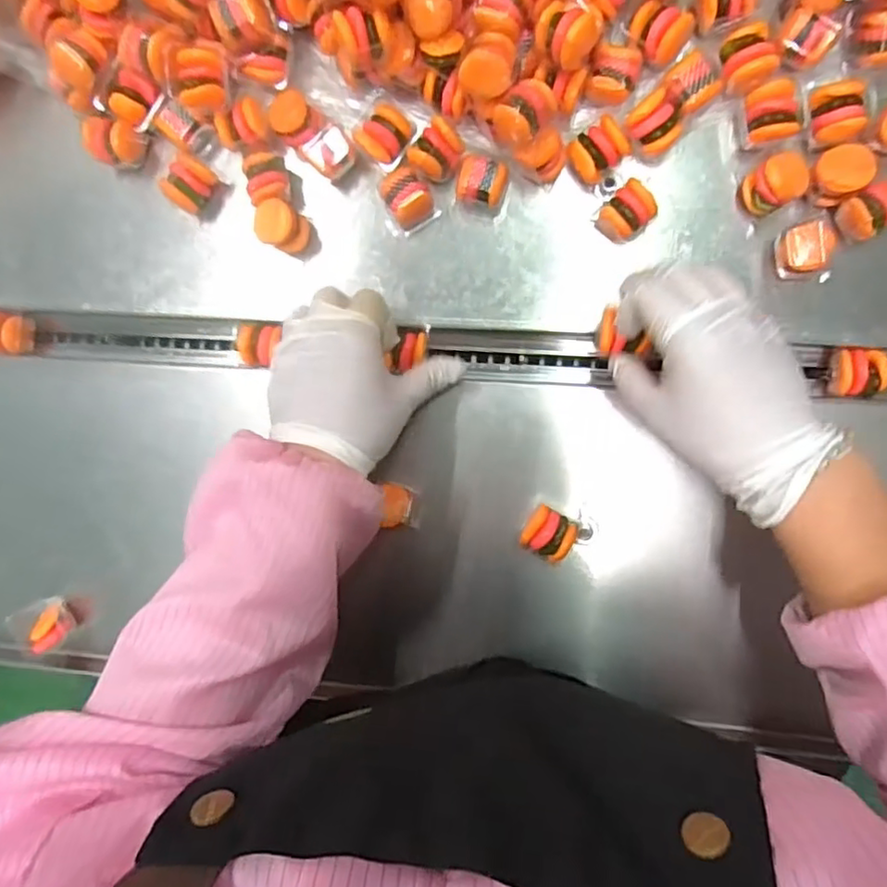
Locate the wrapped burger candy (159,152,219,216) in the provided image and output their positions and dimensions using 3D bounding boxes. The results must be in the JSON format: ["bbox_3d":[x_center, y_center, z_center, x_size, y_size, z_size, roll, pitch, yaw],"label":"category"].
[{"bbox_3d":[-0.173,-0.177,0.428,0.024,0.034,0.032,37,96,4],"label":"wrapped burger candy"}]

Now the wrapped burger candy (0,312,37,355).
[{"bbox_3d":[-0.328,-0.082,0.465,0.031,0.026,0.030,13,94,6],"label":"wrapped burger candy"}]

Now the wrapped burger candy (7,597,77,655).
[{"bbox_3d":[-0.298,0.135,0.467,0.025,0.030,0.038,-31,89,7],"label":"wrapped burger candy"}]

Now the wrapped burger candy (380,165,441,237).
[{"bbox_3d":[-0.025,-0.160,0.416,0.034,0.026,0.036,-30,89,7],"label":"wrapped burger candy"}]

